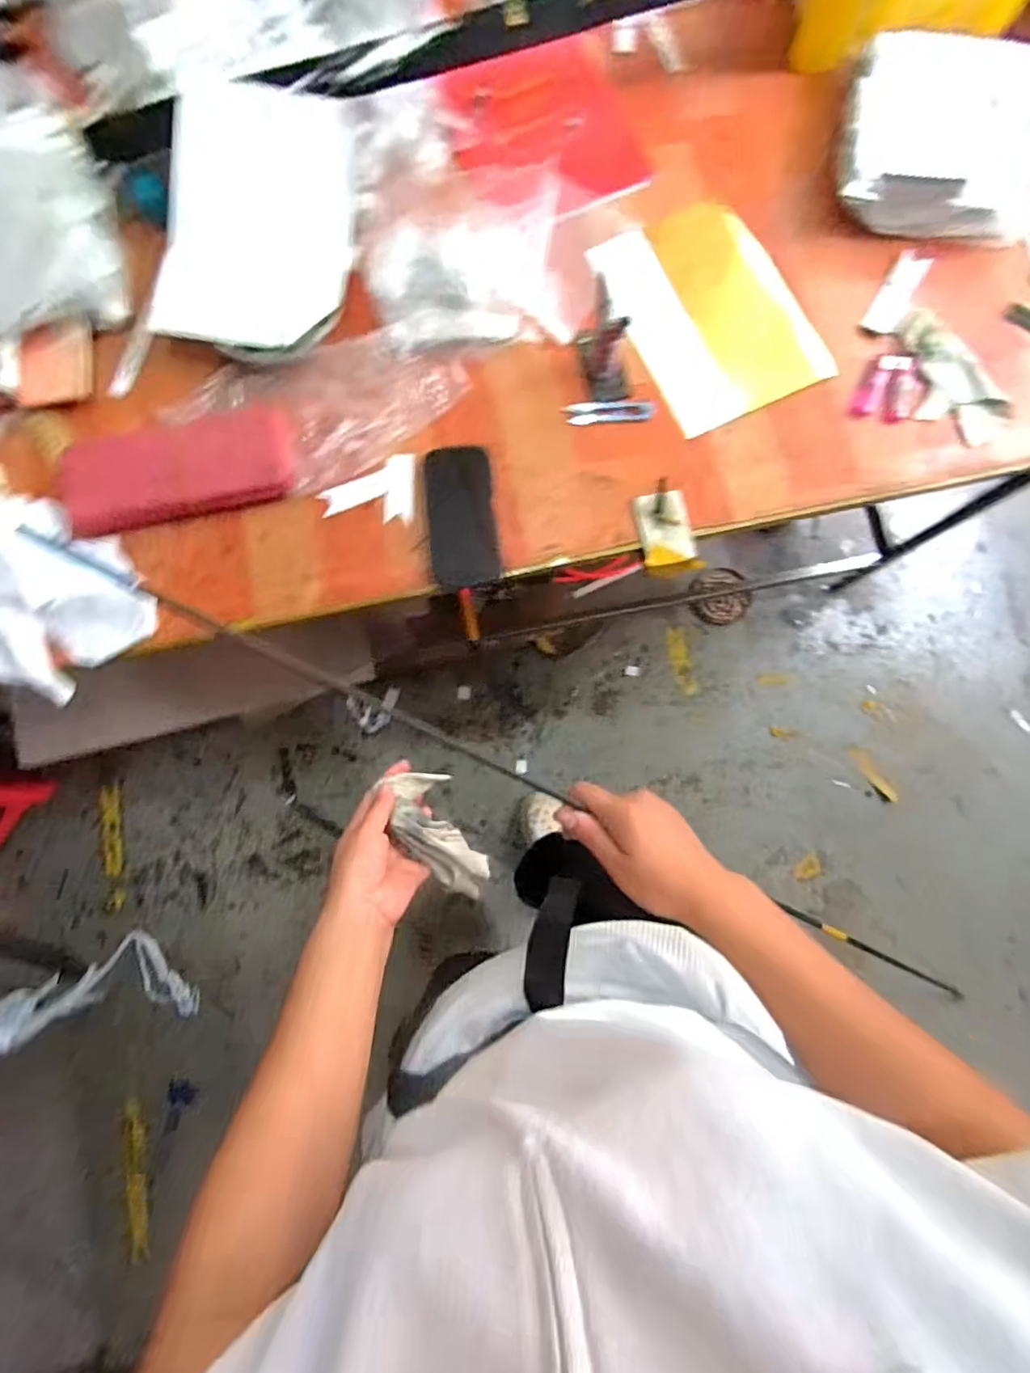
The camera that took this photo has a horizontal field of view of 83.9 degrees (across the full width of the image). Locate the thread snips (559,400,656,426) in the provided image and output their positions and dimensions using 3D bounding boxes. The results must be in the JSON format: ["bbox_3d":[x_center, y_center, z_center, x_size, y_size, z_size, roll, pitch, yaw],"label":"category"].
[{"bbox_3d":[0.113,-0.328,0.686,0.107,0.013,0.025,1,82,6],"label":"thread snips"}]

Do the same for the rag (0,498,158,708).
[{"bbox_3d":[-0.541,-0.095,0.643,0.209,0.083,0.216,-43,84,-5],"label":"rag"}]

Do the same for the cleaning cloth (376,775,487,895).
[{"bbox_3d":[-0.064,0.136,0.518,0.054,0.046,0.126,-35,91,1],"label":"cleaning cloth"}]

